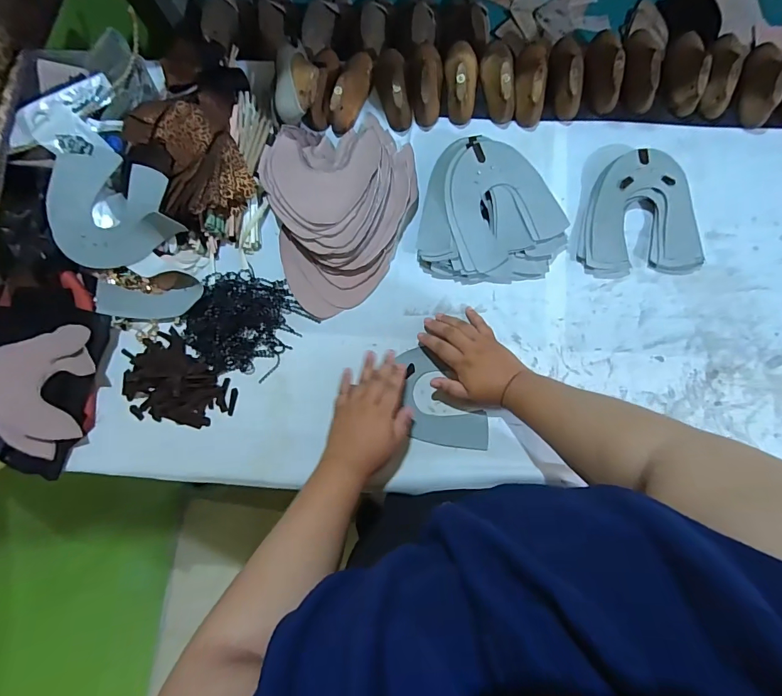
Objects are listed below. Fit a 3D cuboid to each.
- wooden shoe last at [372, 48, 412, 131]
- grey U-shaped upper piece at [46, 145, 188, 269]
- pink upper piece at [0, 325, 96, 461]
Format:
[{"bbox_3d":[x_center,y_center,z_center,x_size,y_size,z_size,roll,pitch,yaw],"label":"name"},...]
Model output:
[{"bbox_3d":[0.001,-0.419,0.653,0.053,0.050,0.143,-7,81,2],"label":"wooden shoe last"},{"bbox_3d":[-0.422,-0.219,0.630,0.167,0.077,0.181,-1,82,4],"label":"grey U-shaped upper piece"},{"bbox_3d":[-0.496,0.059,0.610,0.156,0.049,0.173,-32,81,-1],"label":"pink upper piece"}]

